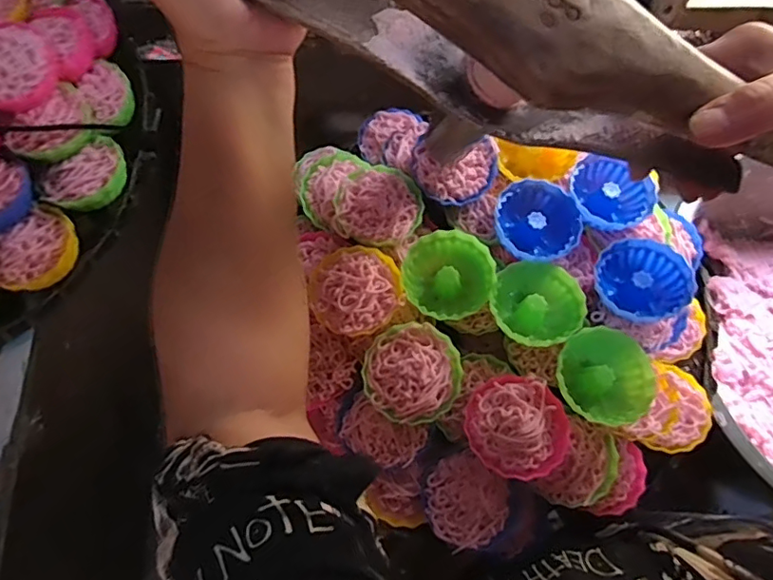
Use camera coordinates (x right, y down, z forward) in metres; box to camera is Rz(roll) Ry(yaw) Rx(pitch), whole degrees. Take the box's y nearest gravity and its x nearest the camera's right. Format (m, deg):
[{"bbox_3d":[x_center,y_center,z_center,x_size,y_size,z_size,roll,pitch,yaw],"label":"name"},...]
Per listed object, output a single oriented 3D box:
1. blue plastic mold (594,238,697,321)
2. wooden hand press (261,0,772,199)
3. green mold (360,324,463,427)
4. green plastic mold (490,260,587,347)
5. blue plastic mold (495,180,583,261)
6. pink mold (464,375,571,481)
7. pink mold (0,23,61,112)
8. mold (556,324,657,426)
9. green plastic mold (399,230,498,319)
[{"bbox_3d":[0.174,-0.007,0.371,0.061,0.029,0.059,1,70,-2],"label":"blue plastic mold"},{"bbox_3d":[0.059,-0.103,0.257,0.302,0.097,0.049,22,71,-6],"label":"wooden hand press"},{"bbox_3d":[0.016,0.053,0.338,0.059,0.031,0.060,1,70,-2],"label":"green mold"},{"bbox_3d":[0.100,0.010,0.359,0.058,0.023,0.059,1,70,-2],"label":"green plastic mold"},{"bbox_3d":[0.105,-0.048,0.380,0.060,0.020,0.059,1,70,-2],"label":"blue plastic mold"},{"bbox_3d":[0.080,0.084,0.329,0.061,0.030,0.059,1,70,-2],"label":"pink mold"},{"bbox_3d":[-0.251,-0.144,0.357,0.051,0.037,0.059,42,74,12],"label":"pink mold"},{"bbox_3d":[0.140,0.056,0.344,0.062,0.023,0.061,1,70,-2],"label":"mold"},{"bbox_3d":[0.041,-0.009,0.363,0.061,0.021,0.059,1,70,-2],"label":"green plastic mold"}]

